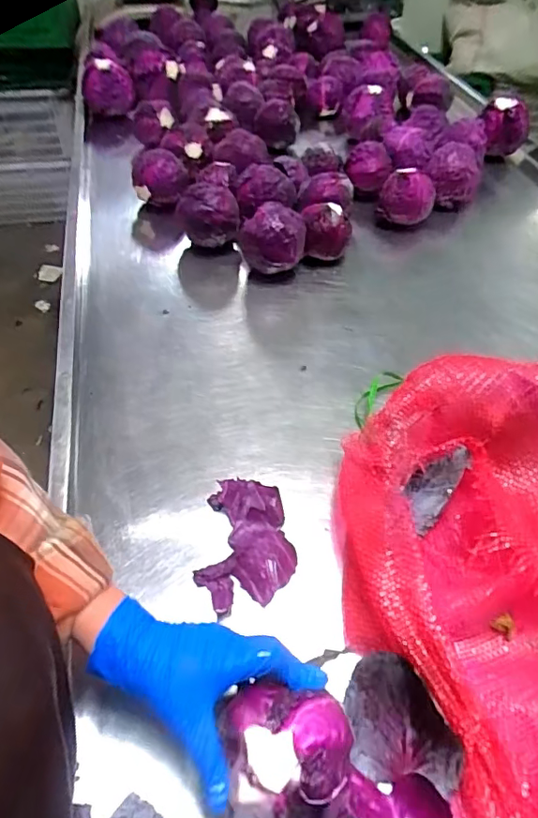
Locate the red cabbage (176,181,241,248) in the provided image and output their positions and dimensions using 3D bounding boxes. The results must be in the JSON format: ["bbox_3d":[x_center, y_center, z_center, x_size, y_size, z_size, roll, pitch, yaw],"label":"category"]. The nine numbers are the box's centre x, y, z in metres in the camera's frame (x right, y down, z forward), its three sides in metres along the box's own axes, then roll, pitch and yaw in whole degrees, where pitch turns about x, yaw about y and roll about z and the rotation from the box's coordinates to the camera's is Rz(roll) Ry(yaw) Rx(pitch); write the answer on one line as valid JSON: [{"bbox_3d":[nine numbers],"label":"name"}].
[{"bbox_3d":[-0.106,-0.340,0.911,0.106,0.094,0.085,-1,49,-3],"label":"red cabbage"}]

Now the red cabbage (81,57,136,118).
[{"bbox_3d":[-0.370,-0.739,1.199,0.108,0.108,0.094,-13,51,-14],"label":"red cabbage"}]

